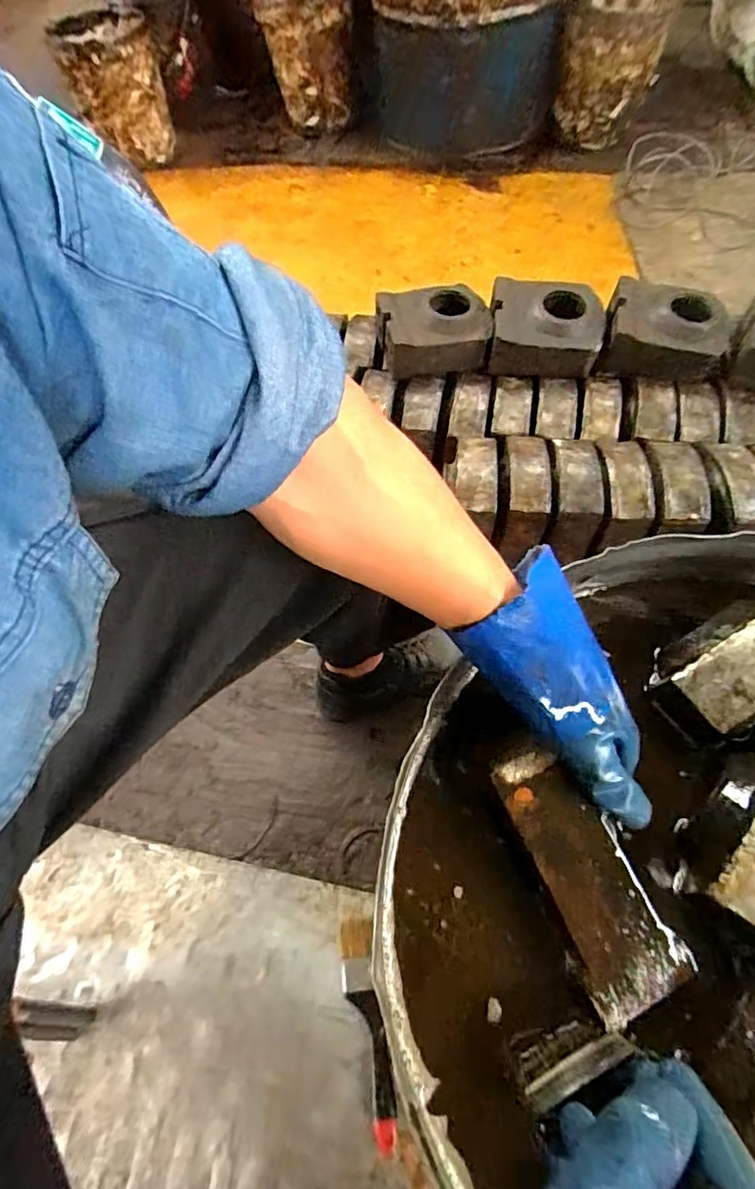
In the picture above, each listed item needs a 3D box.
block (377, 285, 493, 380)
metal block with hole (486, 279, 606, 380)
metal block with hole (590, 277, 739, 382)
[{"bbox_3d":[0.098,-0.471,0.987,0.185,0.084,0.140,-5,59,0],"label":"block"},{"bbox_3d":[0.289,-0.464,0.964,0.178,0.084,0.161,6,60,7],"label":"metal block with hole"},{"bbox_3d":[0.485,-0.441,0.939,0.197,0.087,0.132,21,62,15],"label":"metal block with hole"}]

